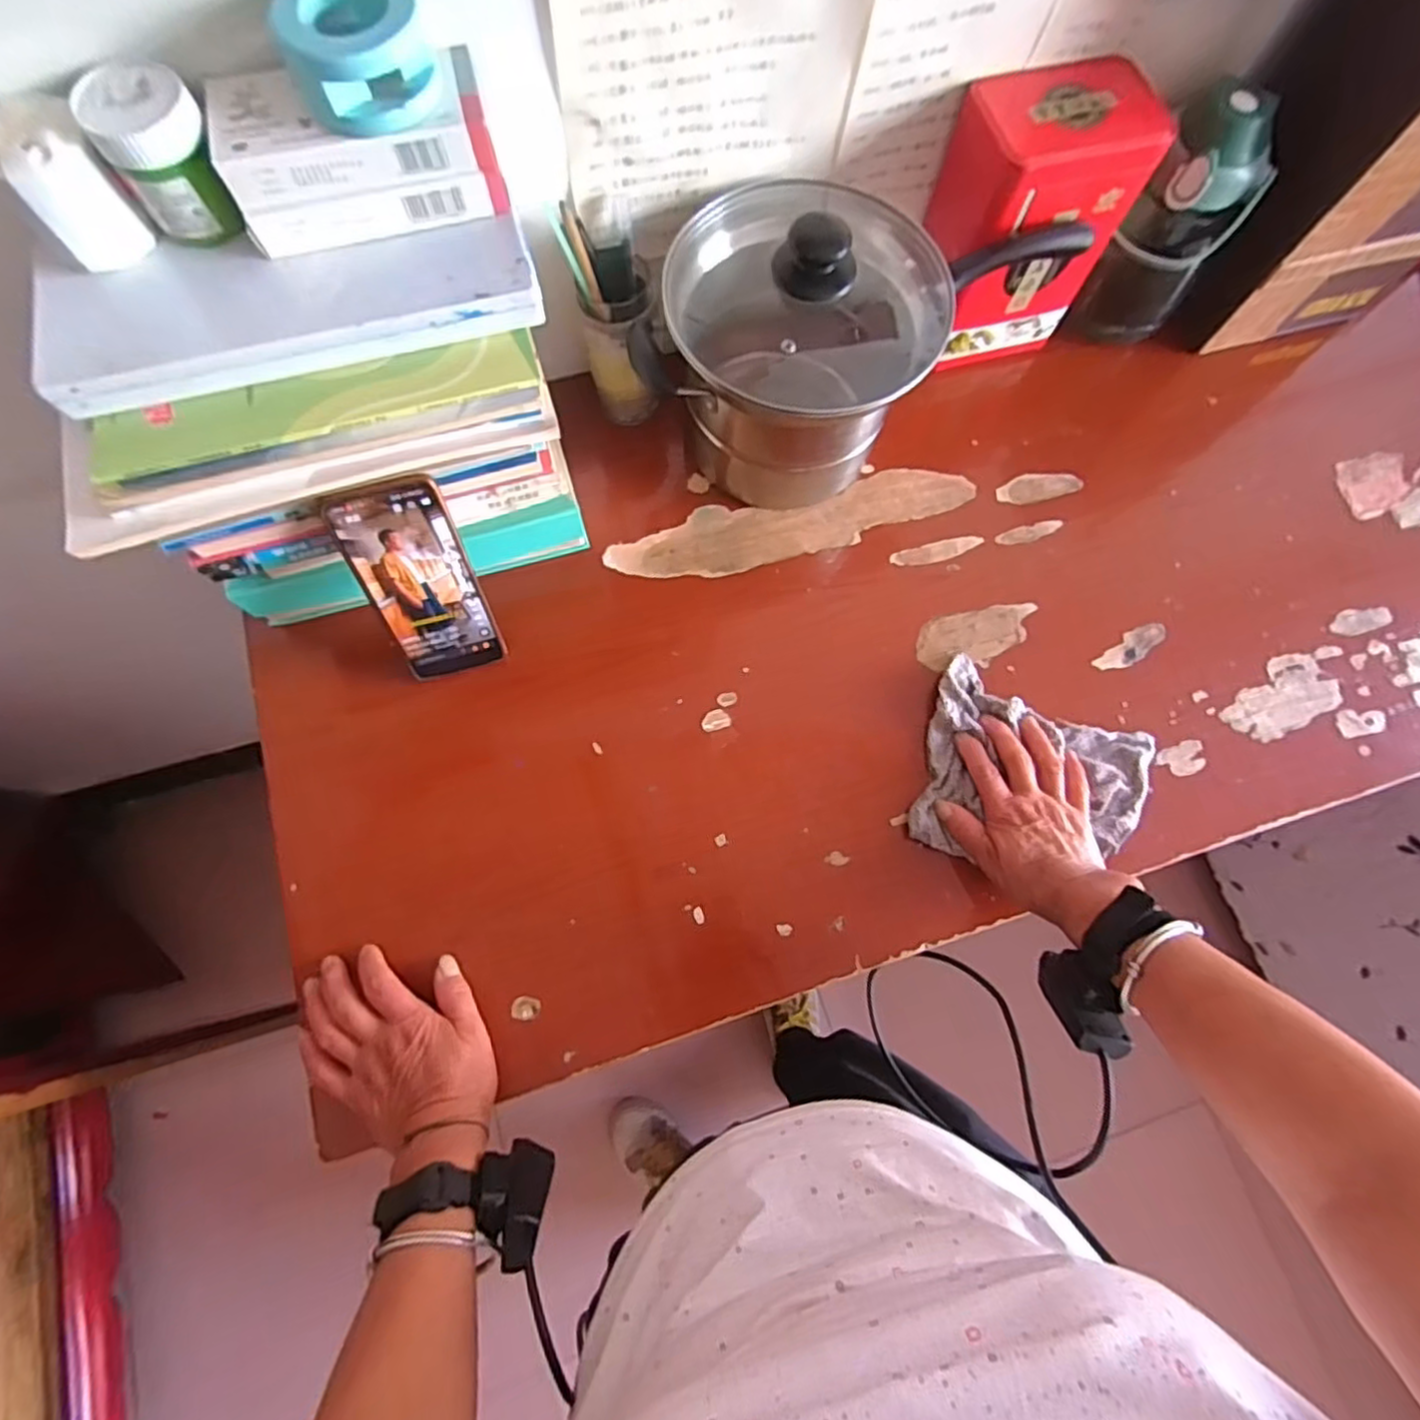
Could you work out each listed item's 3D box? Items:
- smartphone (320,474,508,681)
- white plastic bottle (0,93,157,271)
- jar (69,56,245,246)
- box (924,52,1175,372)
[{"bbox_3d":[-0.212,-0.090,0.506,0.077,0.166,0.008,-14,47,-6],"label":"smartphone"},{"bbox_3d":[-0.361,-0.294,0.381,0.050,0.060,0.045,-36,79,-12],"label":"white plastic bottle"},{"bbox_3d":[-0.304,-0.310,0.383,0.054,0.061,0.059,1,74,-3],"label":"jar"},{"bbox_3d":[0.268,-0.416,0.598,0.138,0.199,0.101,-13,75,-7],"label":"box"}]

